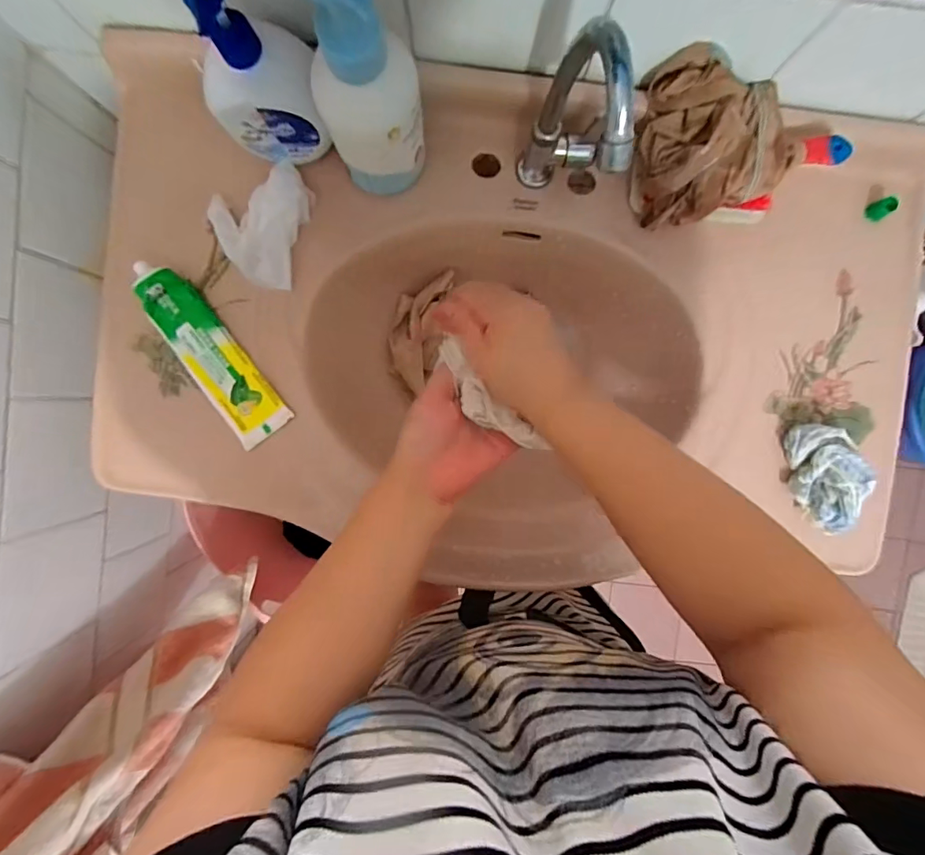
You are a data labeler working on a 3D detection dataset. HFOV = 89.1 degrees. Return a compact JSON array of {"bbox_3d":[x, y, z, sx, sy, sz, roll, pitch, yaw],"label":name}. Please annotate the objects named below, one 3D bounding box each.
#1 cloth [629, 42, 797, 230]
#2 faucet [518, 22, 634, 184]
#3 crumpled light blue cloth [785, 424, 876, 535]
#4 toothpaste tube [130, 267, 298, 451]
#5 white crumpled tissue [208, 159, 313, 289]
[{"bbox_3d":[0.220,-0.259,0.431,0.113,0.083,0.124,-14,93,0],"label":"cloth"},{"bbox_3d":[0.083,-0.215,0.370,0.050,0.202,0.103,0,93,-1],"label":"faucet"},{"bbox_3d":[0.351,0.049,0.455,0.051,0.046,0.106,-12,93,0],"label":"crumpled light blue cloth"},{"bbox_3d":[-0.247,-0.073,0.462,0.056,0.027,0.193,-35,93,1],"label":"toothpaste tube"},{"bbox_3d":[-0.187,-0.195,0.461,0.096,0.031,0.099,-30,93,1],"label":"white crumpled tissue"}]

